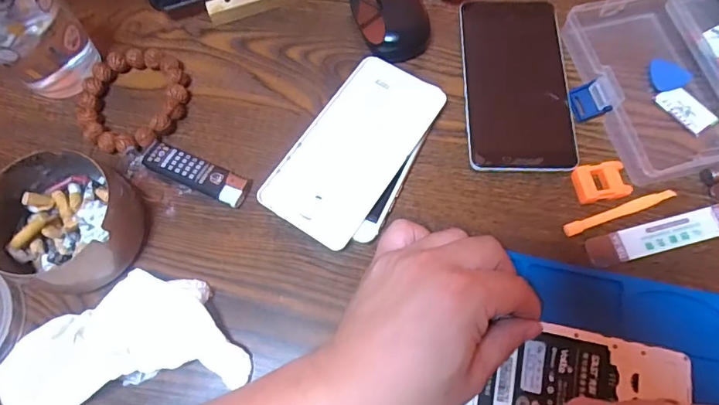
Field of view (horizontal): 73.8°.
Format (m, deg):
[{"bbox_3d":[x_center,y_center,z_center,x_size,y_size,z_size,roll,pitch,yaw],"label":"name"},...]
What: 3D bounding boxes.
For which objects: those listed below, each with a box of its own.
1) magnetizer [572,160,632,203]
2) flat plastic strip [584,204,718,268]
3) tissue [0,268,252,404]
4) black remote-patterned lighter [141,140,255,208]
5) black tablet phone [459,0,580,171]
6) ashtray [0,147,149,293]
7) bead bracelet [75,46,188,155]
[{"bbox_3d":[0.169,-0.014,0.334,0.035,0.010,0.025,-9,70,-2],"label":"magnetizer"},{"bbox_3d":[0.211,0.020,0.323,0.116,0.004,0.021,-14,70,-3],"label":"flat plastic strip"},{"bbox_3d":[-0.148,0.090,0.301,0.140,0.020,0.079,-16,70,-4],"label":"tissue"},{"bbox_3d":[-0.118,-0.021,0.346,0.080,0.012,0.023,22,72,10],"label":"black remote-patterned lighter"},{"bbox_3d":[0.119,-0.095,0.367,0.076,0.009,0.154,1,70,2],"label":"black tablet phone"},{"bbox_3d":[-0.192,0.013,0.317,0.085,0.045,0.083,-1,70,2],"label":"ashtray"},{"bbox_3d":[-0.172,-0.078,0.368,0.077,0.016,0.086,1,70,2],"label":"bead bracelet"}]

